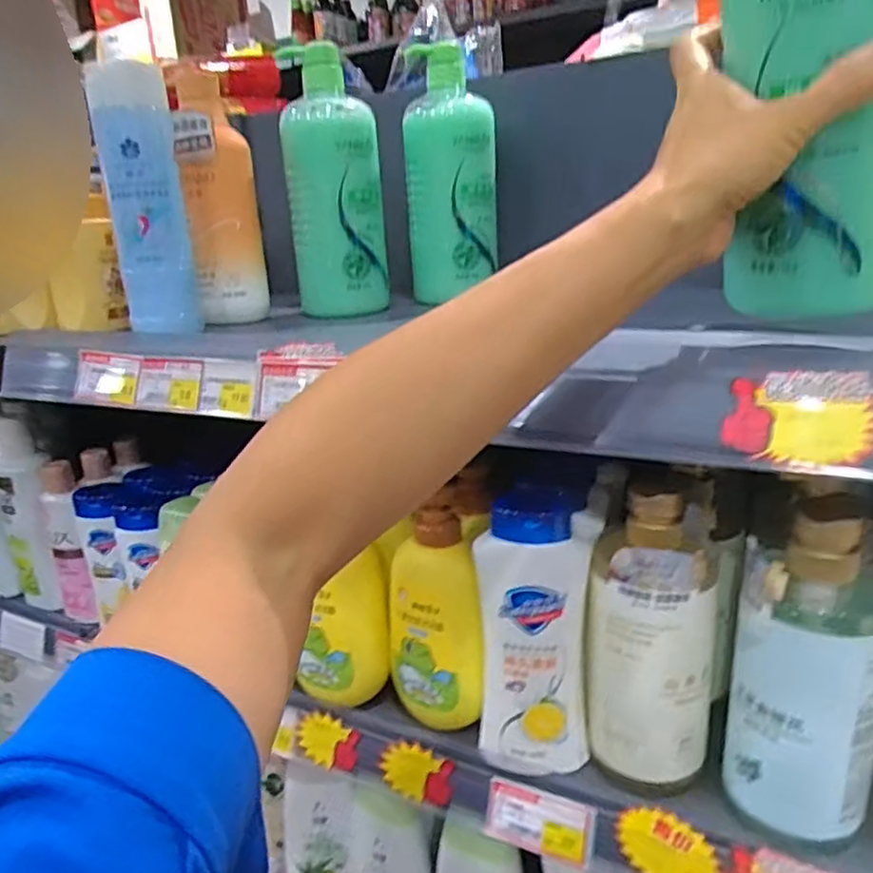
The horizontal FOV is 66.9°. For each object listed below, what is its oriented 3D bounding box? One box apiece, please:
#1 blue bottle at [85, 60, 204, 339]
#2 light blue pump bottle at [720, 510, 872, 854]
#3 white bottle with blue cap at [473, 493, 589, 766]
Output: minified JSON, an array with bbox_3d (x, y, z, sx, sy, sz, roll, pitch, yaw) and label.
[{"bbox_3d":[-0.235,-0.188,0.536,0.057,0.201,0.038,-10,20,-18],"label":"blue bottle"},{"bbox_3d":[0.233,0.140,0.411,0.079,0.195,0.095,9,23,33],"label":"light blue pump bottle"},{"bbox_3d":[0.067,0.143,0.472,0.078,0.197,0.047,0,14,11],"label":"white bottle with blue cap"}]

